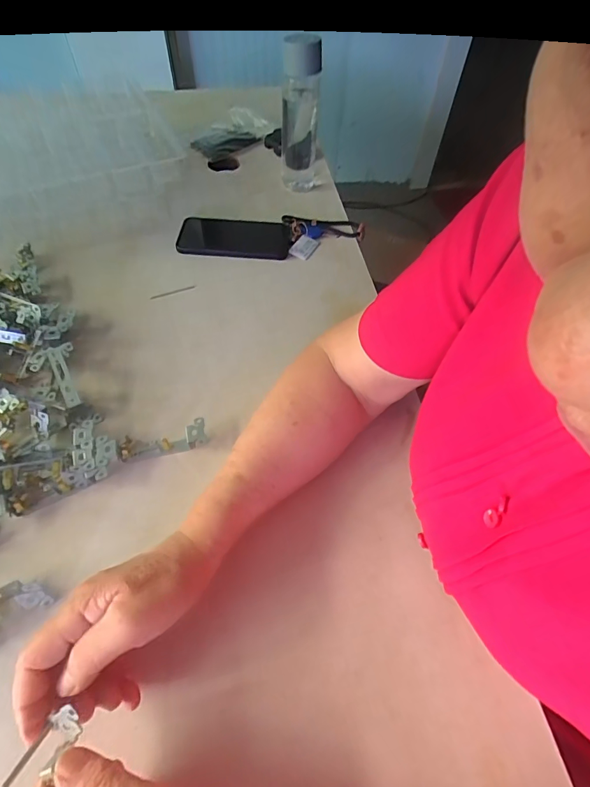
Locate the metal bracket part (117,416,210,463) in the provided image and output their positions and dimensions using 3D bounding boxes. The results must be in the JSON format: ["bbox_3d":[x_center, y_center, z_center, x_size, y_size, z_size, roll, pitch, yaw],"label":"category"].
[{"bbox_3d":[-0.134,0.049,0.416,0.085,0.022,0.026,-8,57,-7],"label":"metal bracket part"}]

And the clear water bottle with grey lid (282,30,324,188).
[{"bbox_3d":[0.008,-0.433,0.630,0.054,0.193,0.068,2,56,0],"label":"clear water bottle with grey lid"}]

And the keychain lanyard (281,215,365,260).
[{"bbox_3d":[0.049,-0.251,0.631,0.124,0.020,0.083,-10,57,-9],"label":"keychain lanyard"}]

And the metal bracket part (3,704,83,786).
[{"bbox_3d":[-0.151,0.218,0.247,0.021,0.016,0.043,32,61,18],"label":"metal bracket part"}]

